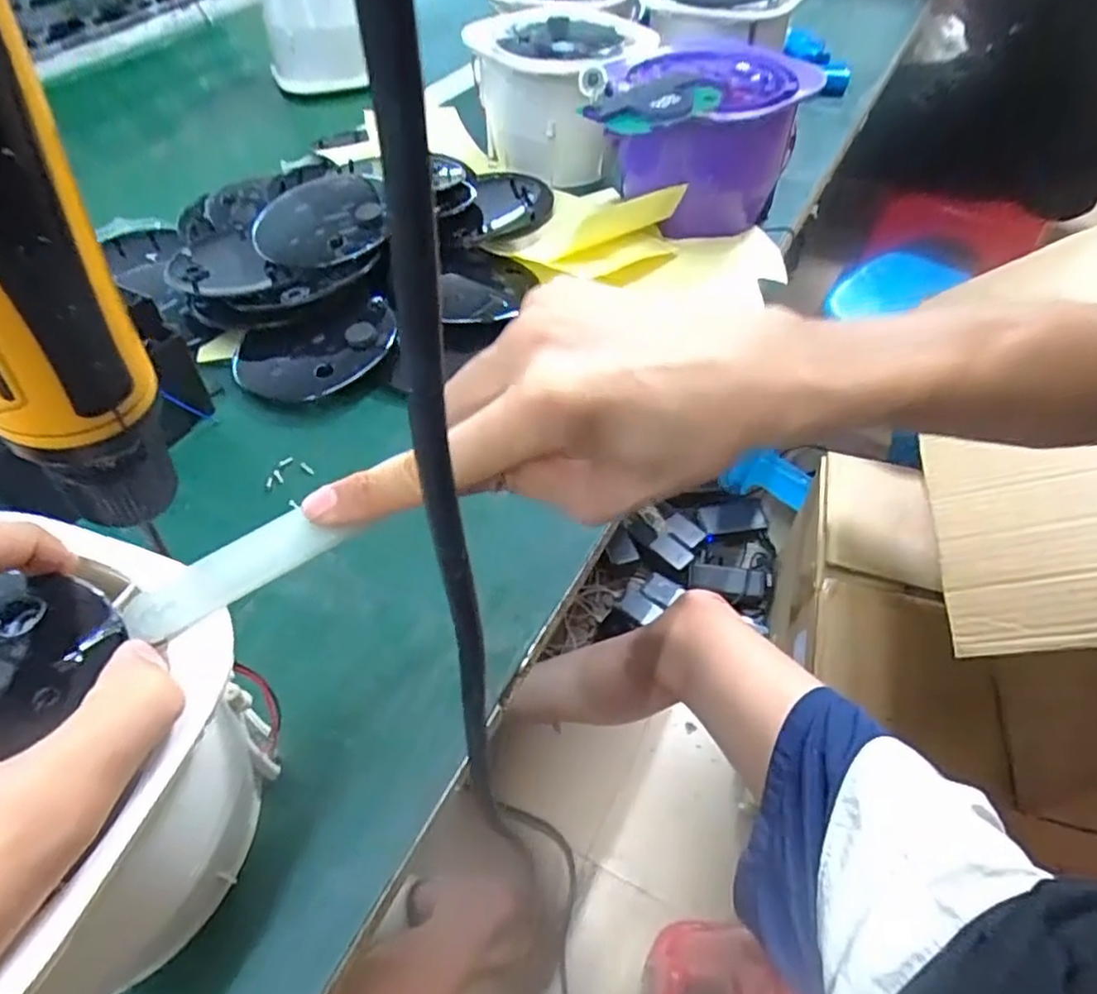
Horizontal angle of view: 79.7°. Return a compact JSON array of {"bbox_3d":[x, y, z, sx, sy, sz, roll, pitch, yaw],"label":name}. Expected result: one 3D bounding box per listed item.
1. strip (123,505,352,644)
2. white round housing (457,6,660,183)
[{"bbox_3d":[-0.097,0.022,0.204,0.064,0.004,0.020,-30,62,-15],"label":"strip"},{"bbox_3d":[0.011,-0.330,0.547,0.126,0.104,0.124,0,51,0],"label":"white round housing"}]

